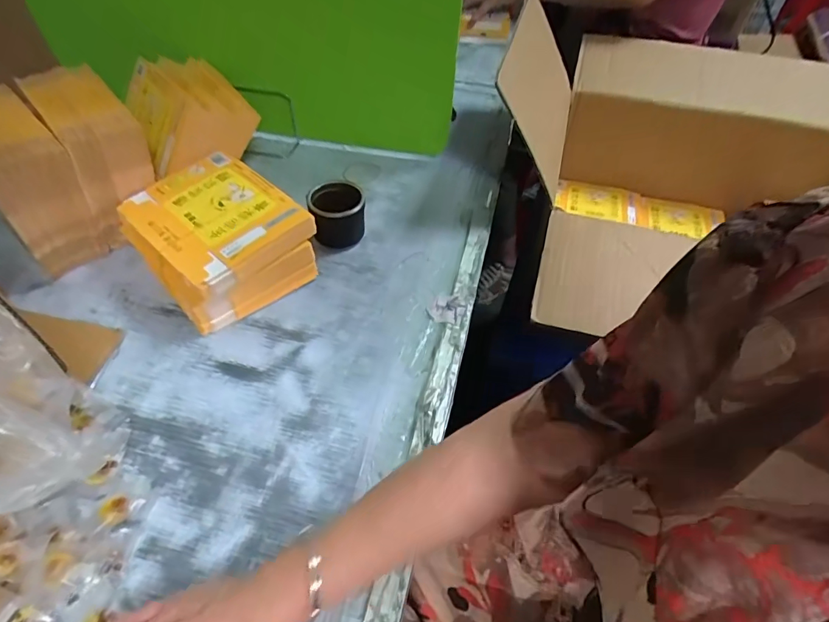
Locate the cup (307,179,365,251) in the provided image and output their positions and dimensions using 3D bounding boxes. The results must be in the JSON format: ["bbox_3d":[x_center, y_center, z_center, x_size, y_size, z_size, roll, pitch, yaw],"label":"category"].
[{"bbox_3d":[-0.091,-0.106,0.557,0.065,0.064,0.068,-4,51,-7],"label":"cup"}]

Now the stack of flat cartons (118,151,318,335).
[{"bbox_3d":[-0.213,-0.081,0.516,0.148,0.084,0.175,-34,60,-27],"label":"stack of flat cartons"}]

